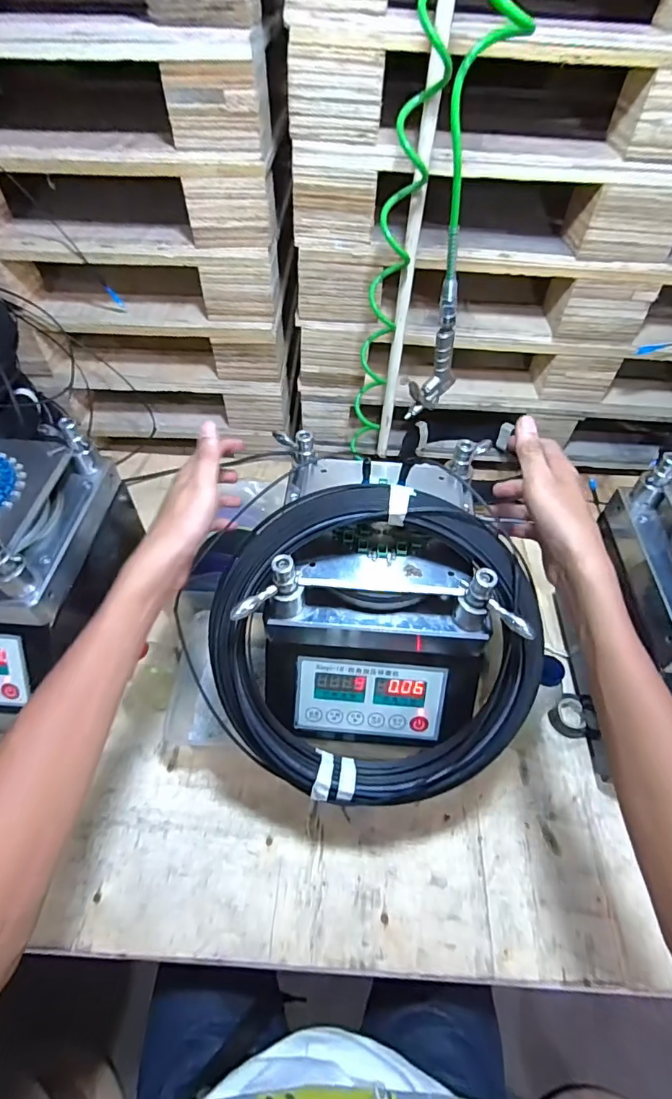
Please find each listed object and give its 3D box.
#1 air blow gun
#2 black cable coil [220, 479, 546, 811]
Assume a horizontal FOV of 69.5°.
[{"bbox_3d":[0.134,-0.266,0.648,0.074,0.170,0.025,-35,60,-24],"label":"air blow gun"},{"bbox_3d":[0.039,0.088,0.458,0.297,0.039,0.299,1,98,4],"label":"black cable coil"}]

